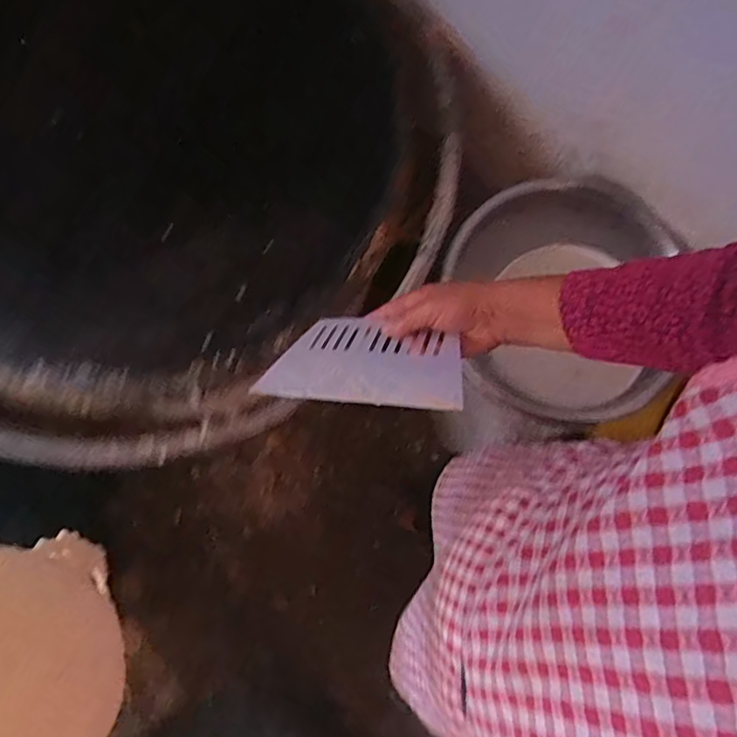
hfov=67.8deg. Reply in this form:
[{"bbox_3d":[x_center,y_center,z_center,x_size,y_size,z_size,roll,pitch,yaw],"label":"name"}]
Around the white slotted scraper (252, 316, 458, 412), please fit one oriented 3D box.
[{"bbox_3d":[0.003,-0.010,0.489,0.167,0.010,0.112,4,39,17],"label":"white slotted scraper"}]

